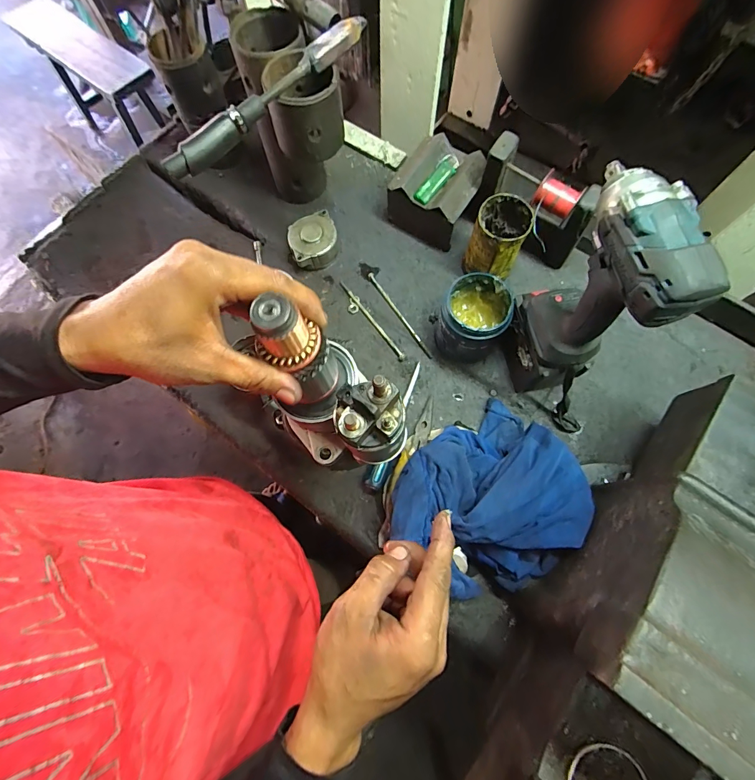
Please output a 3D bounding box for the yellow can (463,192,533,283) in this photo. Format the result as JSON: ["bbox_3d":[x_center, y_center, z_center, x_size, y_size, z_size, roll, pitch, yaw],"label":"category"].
[{"bbox_3d":[0.174,-0.216,0.559,0.070,0.115,0.080,23,74,8],"label":"yellow can"}]

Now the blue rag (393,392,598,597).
[{"bbox_3d":[0.138,0.129,0.448,0.221,0.096,0.186,-40,76,-10],"label":"blue rag"}]

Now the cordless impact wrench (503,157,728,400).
[{"bbox_3d":[0.217,-0.082,0.421,0.074,0.292,0.149,-6,72,0],"label":"cordless impact wrench"}]

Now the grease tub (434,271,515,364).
[{"bbox_3d":[0.133,-0.095,0.528,0.084,0.101,0.089,0,72,1],"label":"grease tub"}]

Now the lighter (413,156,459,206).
[{"bbox_3d":[0.090,-0.313,0.561,0.023,0.013,0.084,41,91,13],"label":"lighter"}]

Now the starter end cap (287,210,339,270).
[{"bbox_3d":[-0.103,-0.239,0.610,0.076,0.042,0.074,0,72,1],"label":"starter end cap"}]

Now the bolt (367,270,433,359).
[{"bbox_3d":[0.035,-0.119,0.590,0.010,0.005,0.170,-33,74,-9],"label":"bolt"}]

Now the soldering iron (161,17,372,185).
[{"bbox_3d":[-0.117,-0.320,0.414,0.273,0.036,0.024,-43,76,-11],"label":"soldering iron"}]

